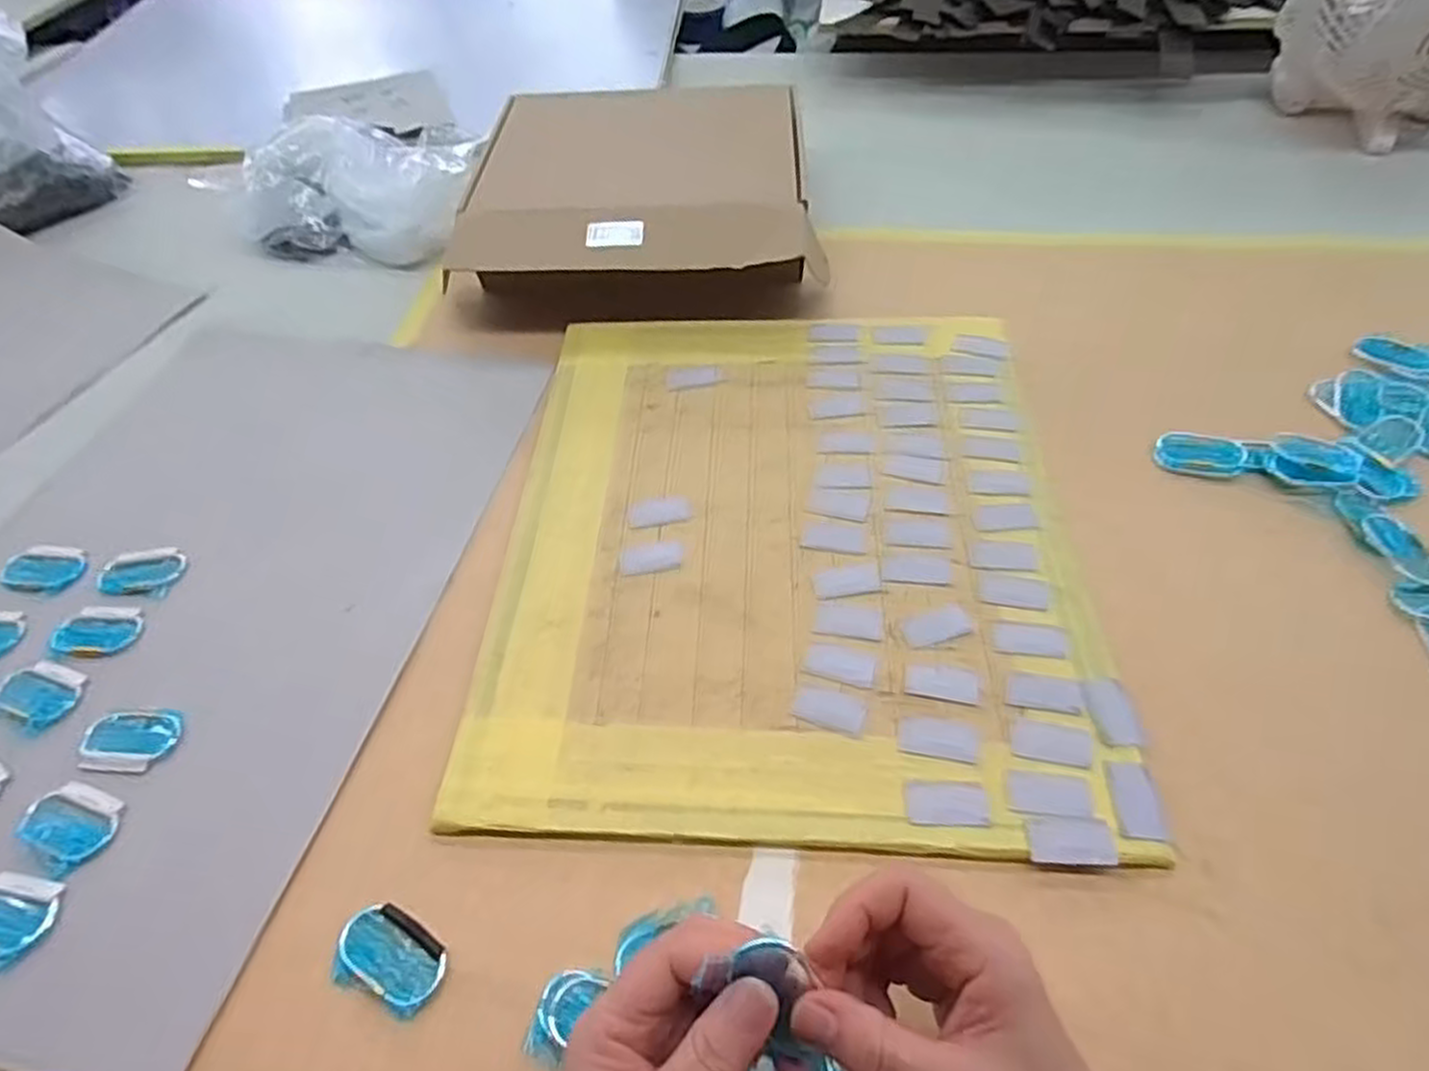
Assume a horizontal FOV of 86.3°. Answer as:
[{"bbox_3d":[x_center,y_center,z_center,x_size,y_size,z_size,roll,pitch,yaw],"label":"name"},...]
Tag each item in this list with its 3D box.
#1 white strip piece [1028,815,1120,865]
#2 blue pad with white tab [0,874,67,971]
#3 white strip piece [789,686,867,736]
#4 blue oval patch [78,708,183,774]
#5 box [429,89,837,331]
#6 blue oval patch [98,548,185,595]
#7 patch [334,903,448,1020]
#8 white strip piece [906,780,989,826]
[{"bbox_3d":[0.184,0.157,0.394,0.042,0.006,0.024,0,51,3],"label":"white strip piece"},{"bbox_3d":[-0.369,0.196,0.392,0.055,0.011,0.041,7,52,9],"label":"blue pad with white tab"},{"bbox_3d":[0.068,0.102,0.452,0.042,0.004,0.023,14,54,15],"label":"white strip piece"},{"bbox_3d":[-0.355,0.124,0.462,0.053,0.006,0.038,-1,51,3],"label":"blue oval patch"},{"bbox_3d":[-0.075,-0.335,0.759,0.323,0.083,0.278,-2,51,2],"label":"box"},{"bbox_3d":[-0.413,0.026,0.548,0.057,0.007,0.037,-9,51,-3],"label":"blue oval patch"},{"bbox_3d":[-0.159,0.207,0.375,0.056,0.004,0.037,16,54,16],"label":"patch"},{"bbox_3d":[0.126,0.144,0.413,0.041,0.004,0.024,0,51,4],"label":"white strip piece"}]

